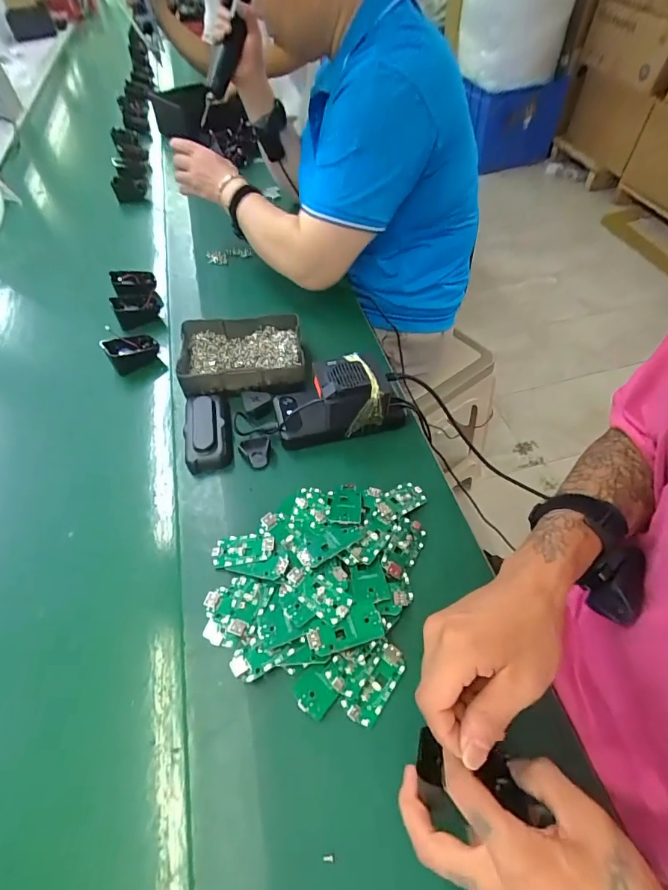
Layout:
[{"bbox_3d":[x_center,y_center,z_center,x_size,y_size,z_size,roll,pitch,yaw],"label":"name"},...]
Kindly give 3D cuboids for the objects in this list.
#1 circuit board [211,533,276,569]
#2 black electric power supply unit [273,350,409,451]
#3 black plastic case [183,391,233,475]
[{"bbox_3d":[-0.089,0.103,0.420,0.063,0.005,0.030,-9,53,13],"label":"circuit board"},{"bbox_3d":[0.005,-0.057,0.500,0.151,0.077,0.077,-15,54,-7],"label":"black electric power supply unit"},{"bbox_3d":[-0.151,-0.022,0.511,0.052,0.033,0.108,-12,53,-5],"label":"black plastic case"}]

